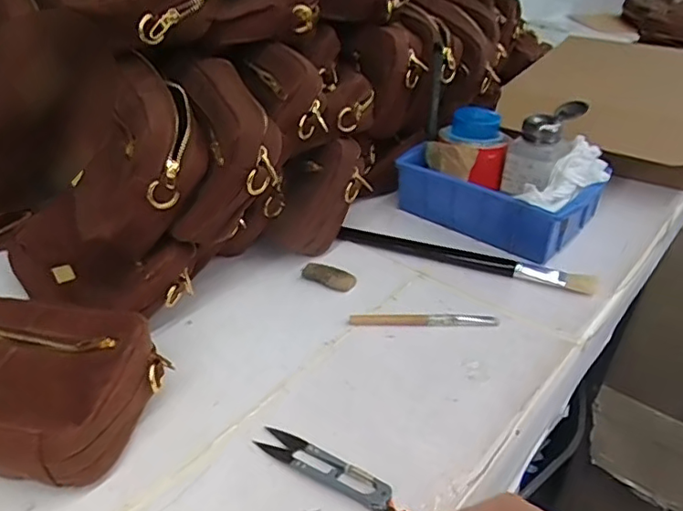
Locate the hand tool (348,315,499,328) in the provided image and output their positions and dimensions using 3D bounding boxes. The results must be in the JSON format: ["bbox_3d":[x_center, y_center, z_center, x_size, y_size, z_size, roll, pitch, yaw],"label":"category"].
[{"bbox_3d":[0.071,0.056,0.498,0.127,0.007,0.011,0,35,2],"label":"hand tool"}]

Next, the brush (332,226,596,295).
[{"bbox_3d":[0.117,0.001,0.566,0.252,0.013,0.019,13,37,17],"label":"brush"}]

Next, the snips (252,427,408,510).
[{"bbox_3d":[-0.007,0.140,0.375,0.114,0.009,0.023,21,41,28],"label":"snips"}]

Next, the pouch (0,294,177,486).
[{"bbox_3d":[-0.233,0.091,0.410,0.191,0.059,0.124,7,36,12],"label":"pouch"}]

